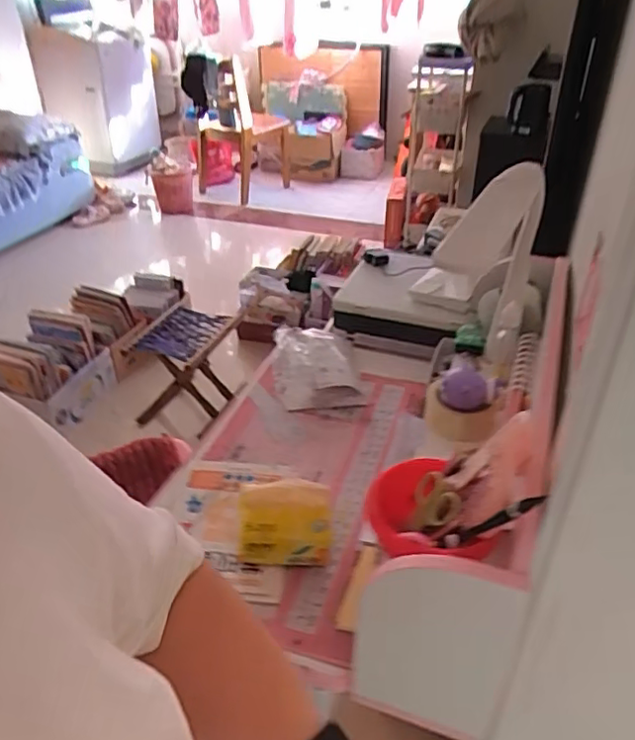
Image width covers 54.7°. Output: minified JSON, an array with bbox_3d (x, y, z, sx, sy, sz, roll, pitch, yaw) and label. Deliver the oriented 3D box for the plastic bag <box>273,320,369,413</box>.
[{"bbox_3d":[-0.002,-0.015,1.218,0.168,0.072,0.233,-4,35,-6],"label":"plastic bag"}]

